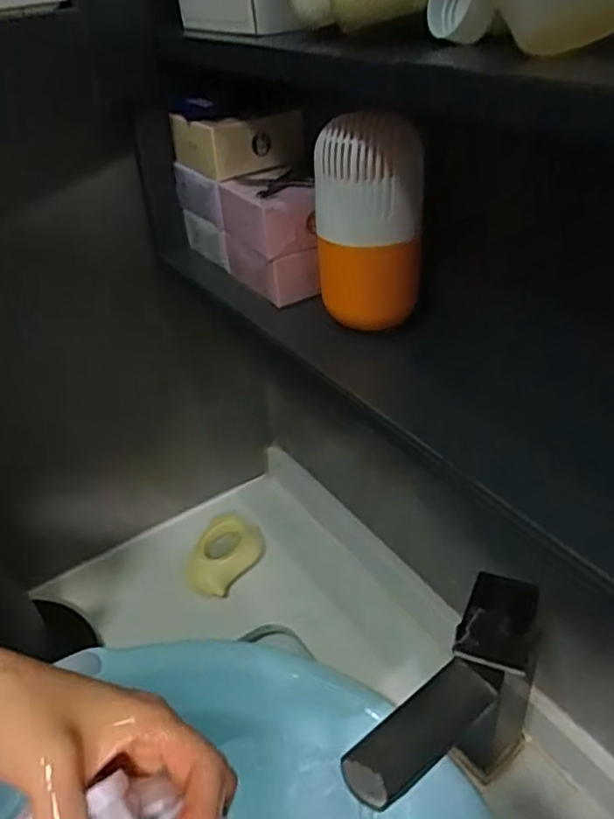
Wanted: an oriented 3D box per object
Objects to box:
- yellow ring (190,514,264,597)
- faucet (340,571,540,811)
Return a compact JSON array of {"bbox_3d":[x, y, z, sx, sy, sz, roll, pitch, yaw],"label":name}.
[{"bbox_3d":[-0.084,0.158,0.691,0.067,0.030,0.095,4,36,11],"label":"yellow ring"},{"bbox_3d":[0.098,0.212,0.434,0.158,0.202,0.058,-29,42,-31],"label":"faucet"}]

